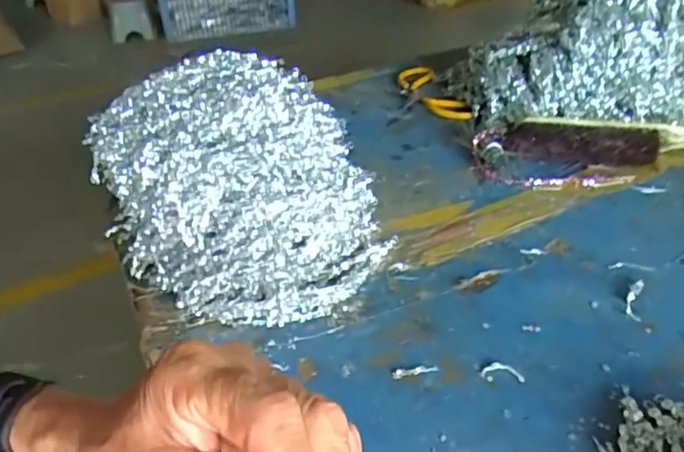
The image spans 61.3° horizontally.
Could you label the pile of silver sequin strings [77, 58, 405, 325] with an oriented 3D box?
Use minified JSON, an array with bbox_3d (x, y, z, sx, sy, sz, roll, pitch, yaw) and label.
[{"bbox_3d":[-0.090,-0.047,0.540,0.254,0.172,0.215,6,36,12],"label":"pile of silver sequin strings"}]

